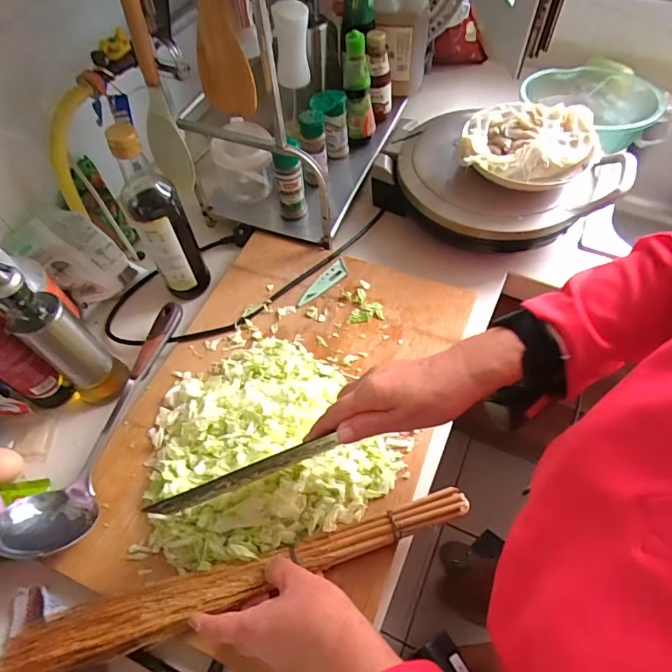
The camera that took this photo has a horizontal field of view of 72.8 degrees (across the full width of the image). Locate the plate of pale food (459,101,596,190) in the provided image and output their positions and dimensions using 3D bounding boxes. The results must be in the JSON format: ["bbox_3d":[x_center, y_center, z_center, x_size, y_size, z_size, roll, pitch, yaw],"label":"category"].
[{"bbox_3d":[0.256,-0.258,0.614,0.172,0.043,0.152,10,58,9],"label":"plate of pale food"}]

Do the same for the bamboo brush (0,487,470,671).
[{"bbox_3d":[-0.081,0.226,0.432,0.432,0.043,0.051,-15,58,-9],"label":"bamboo brush"}]

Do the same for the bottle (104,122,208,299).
[{"bbox_3d":[-0.217,-0.145,0.561,0.064,0.222,0.058,-30,61,-16],"label":"bottle"}]

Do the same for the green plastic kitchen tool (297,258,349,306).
[{"bbox_3d":[-0.016,-0.072,0.630,0.025,0.011,0.096,37,66,23],"label":"green plastic kitchen tool"}]

